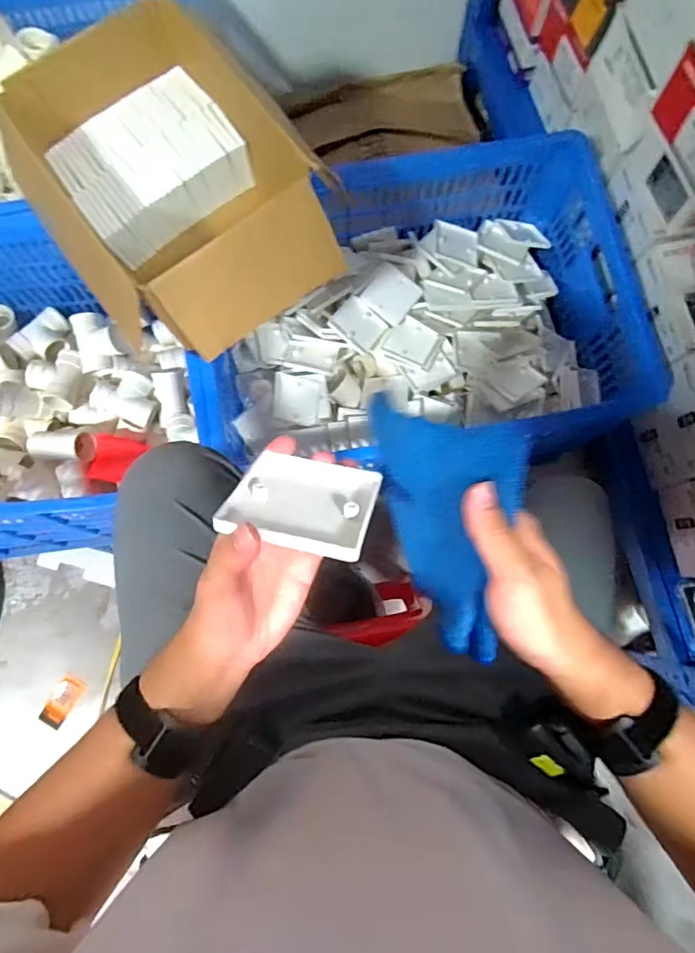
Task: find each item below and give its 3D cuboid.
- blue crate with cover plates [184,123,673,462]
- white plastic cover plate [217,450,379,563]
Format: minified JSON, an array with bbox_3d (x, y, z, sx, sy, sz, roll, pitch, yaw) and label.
[{"bbox_3d":[0.113,-0.290,0.898,0.689,0.224,0.495,-5,78,-1],"label":"blue crate with cover plates"},{"bbox_3d":[-0.026,0.018,0.327,0.083,0.014,0.082,11,40,9],"label":"white plastic cover plate"}]

